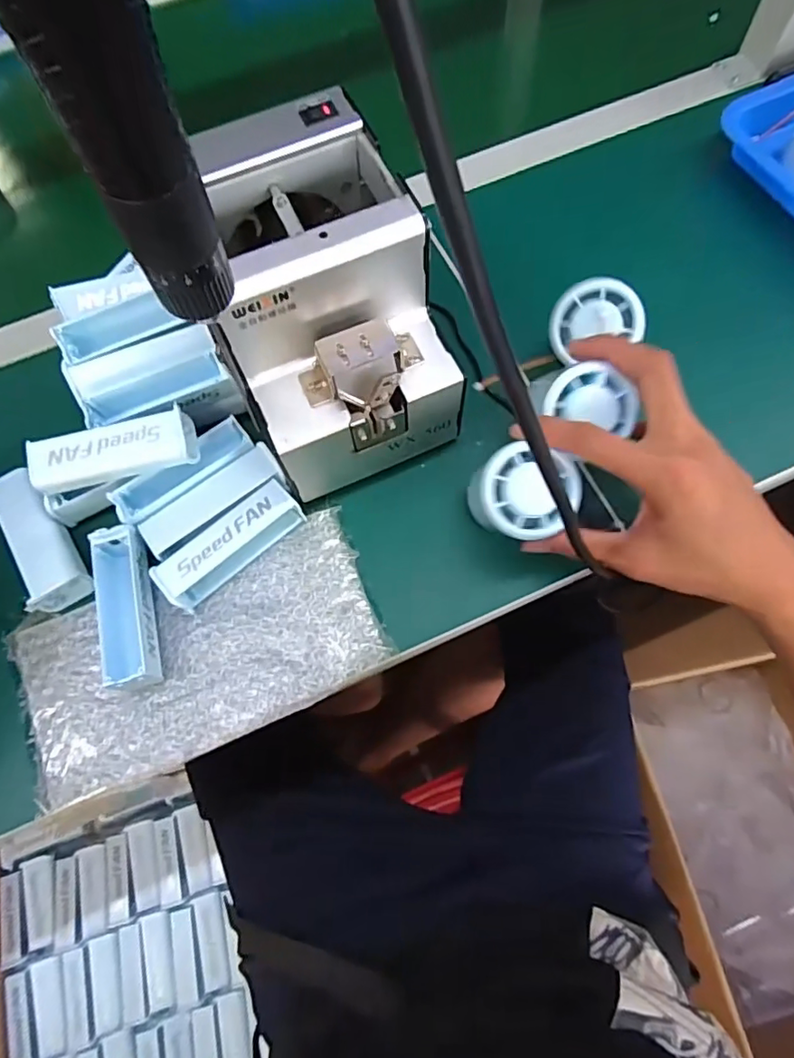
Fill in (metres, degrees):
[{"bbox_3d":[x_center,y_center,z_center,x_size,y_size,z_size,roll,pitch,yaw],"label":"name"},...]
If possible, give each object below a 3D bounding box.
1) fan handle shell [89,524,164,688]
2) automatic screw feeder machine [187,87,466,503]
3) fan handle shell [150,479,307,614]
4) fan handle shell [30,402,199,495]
[{"bbox_3d":[-0.175,0.050,0.352,0.027,0.032,0.098,-13,69,-2],"label":"fan handle shell"},{"bbox_3d":[-0.047,-0.136,0.354,0.122,0.149,0.168,-22,70,-5],"label":"automatic screw feeder machine"},{"bbox_3d":[-0.112,0.010,0.369,0.101,0.026,0.029,-42,73,-12],"label":"fan handle shell"},{"bbox_3d":[-0.187,-0.050,0.364,0.100,0.030,0.035,-13,69,-2],"label":"fan handle shell"}]

